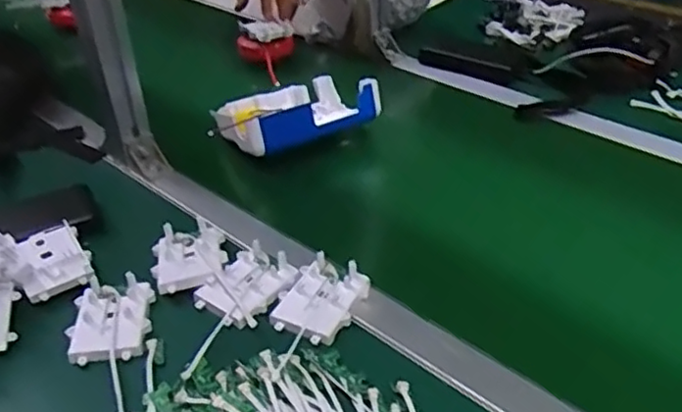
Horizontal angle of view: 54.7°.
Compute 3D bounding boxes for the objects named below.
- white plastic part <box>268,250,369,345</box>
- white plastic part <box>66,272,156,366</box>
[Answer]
[{"bbox_3d":[-0.018,0.081,0.603,0.067,0.022,0.088,21,42,29],"label":"white plastic part"},{"bbox_3d":[-0.206,0.101,0.590,0.067,0.022,0.077,-6,36,-5],"label":"white plastic part"}]

